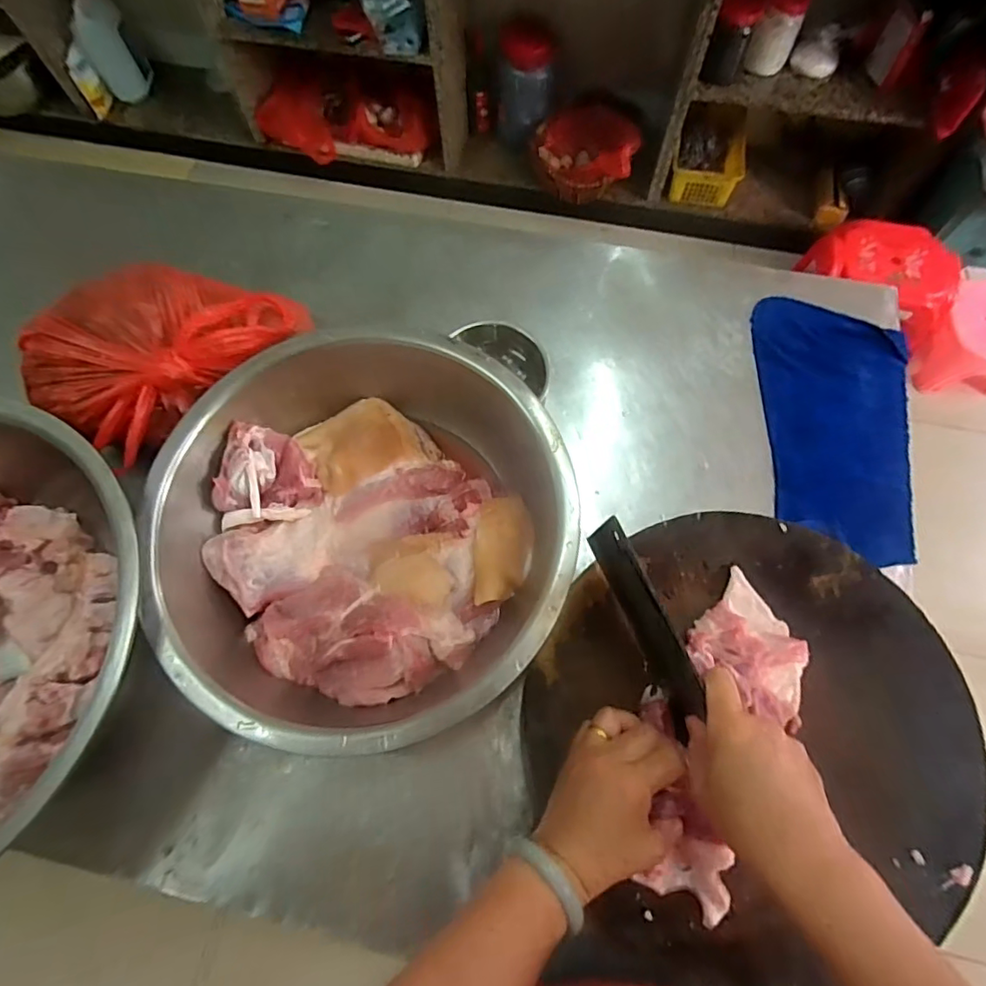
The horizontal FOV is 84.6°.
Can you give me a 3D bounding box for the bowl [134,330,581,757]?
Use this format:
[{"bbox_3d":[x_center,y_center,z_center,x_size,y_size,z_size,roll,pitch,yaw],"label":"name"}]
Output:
[{"bbox_3d":[-0.113,0.036,0.503,0.352,0.099,0.342,-1,71,2],"label":"bowl"}]

